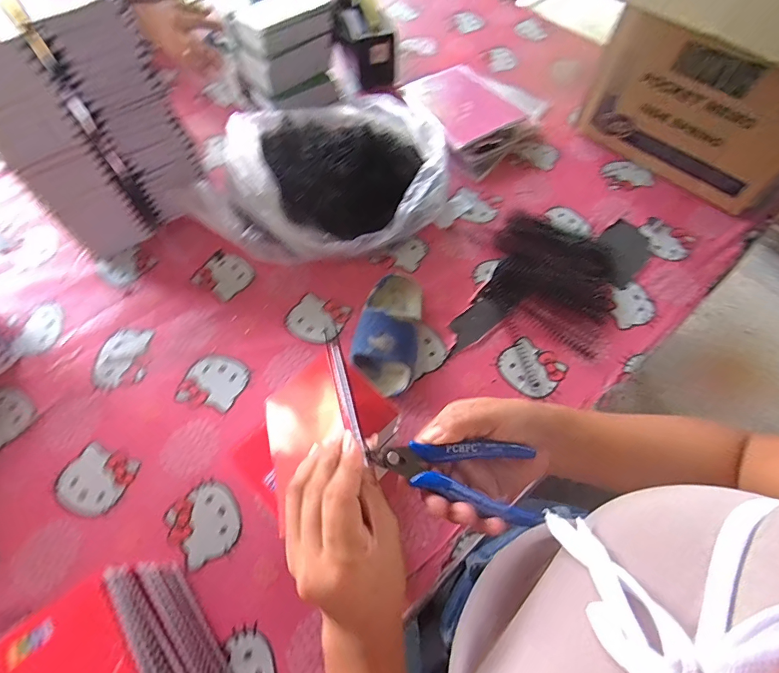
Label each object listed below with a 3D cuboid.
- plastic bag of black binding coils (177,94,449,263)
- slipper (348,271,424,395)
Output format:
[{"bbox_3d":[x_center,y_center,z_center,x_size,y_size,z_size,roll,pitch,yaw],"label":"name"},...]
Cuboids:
[{"bbox_3d":[-0.093,-0.252,0.640,0.353,0.098,0.294,6,63,3],"label":"plastic bag of black binding coils"},{"bbox_3d":[-0.001,-0.013,0.543,0.077,0.058,0.170,10,63,5],"label":"slipper"}]

